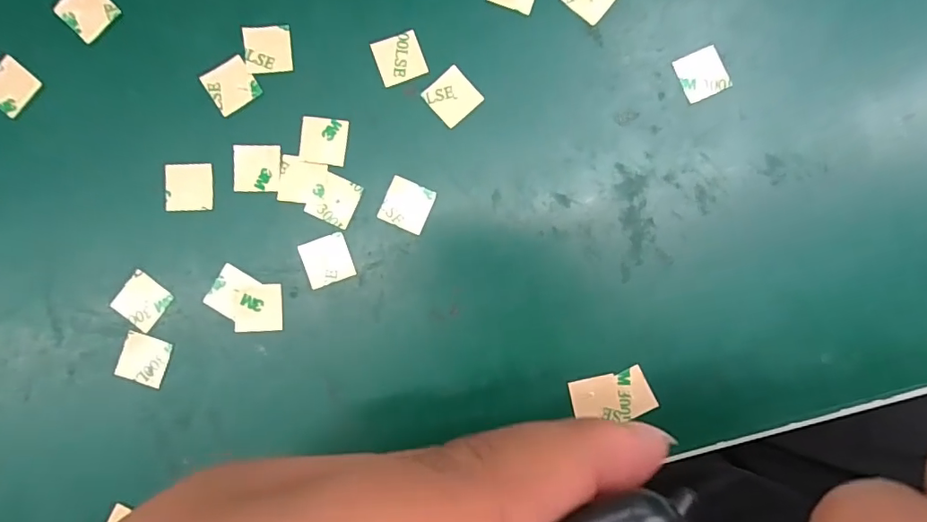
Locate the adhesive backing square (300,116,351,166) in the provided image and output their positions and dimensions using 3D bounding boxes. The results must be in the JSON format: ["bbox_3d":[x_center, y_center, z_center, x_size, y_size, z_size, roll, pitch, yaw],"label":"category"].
[{"bbox_3d":[-0.046,-0.040,0.170,0.015,0.004,0.015,7,89,-3],"label":"adhesive backing square"}]

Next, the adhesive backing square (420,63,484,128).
[{"bbox_3d":[-0.004,-0.055,0.171,0.015,0.004,0.015,-43,93,-2],"label":"adhesive backing square"}]

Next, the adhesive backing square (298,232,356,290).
[{"bbox_3d":[-0.045,0.000,0.169,0.015,0.004,0.015,-20,88,-4],"label":"adhesive backing square"}]

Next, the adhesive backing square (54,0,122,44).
[{"bbox_3d":[-0.125,-0.083,0.170,0.016,0.004,0.016,43,89,-5],"label":"adhesive backing square"}]

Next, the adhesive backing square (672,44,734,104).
[{"bbox_3d":[0.080,-0.062,0.171,0.015,0.004,0.016,-25,86,2],"label":"adhesive backing square"}]

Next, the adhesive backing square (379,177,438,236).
[{"bbox_3d":[-0.019,-0.019,0.170,0.015,0.004,0.015,23,88,0],"label":"adhesive backing square"}]

